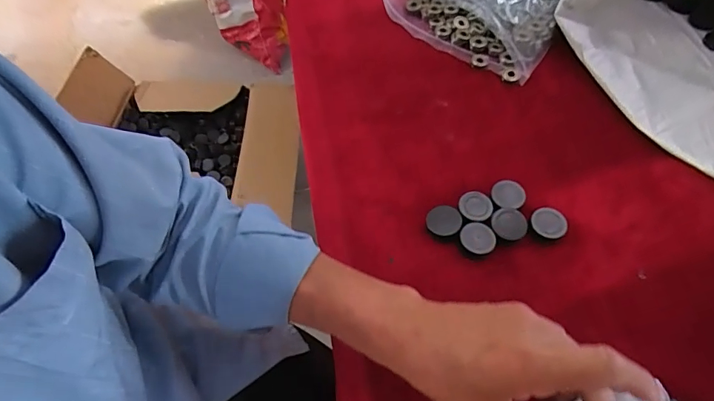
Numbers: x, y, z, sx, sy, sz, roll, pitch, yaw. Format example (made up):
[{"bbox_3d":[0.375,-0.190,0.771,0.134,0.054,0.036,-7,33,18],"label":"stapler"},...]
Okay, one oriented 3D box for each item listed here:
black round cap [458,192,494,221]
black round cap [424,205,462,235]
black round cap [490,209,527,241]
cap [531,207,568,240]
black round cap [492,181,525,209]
[{"bbox_3d":[0.112,0.005,0.420,0.030,0.004,0.032,0,59,0],"label":"black round cap"},{"bbox_3d":[0.081,0.018,0.416,0.031,0.005,0.028,14,60,9],"label":"black round cap"},{"bbox_3d":[0.141,0.022,0.413,0.034,0.006,0.031,0,59,0],"label":"black round cap"},{"bbox_3d":[0.178,0.020,0.412,0.031,0.006,0.031,0,59,0],"label":"cap"},{"bbox_3d":[0.146,-0.007,0.428,0.032,0.004,0.033,0,59,0],"label":"black round cap"}]

